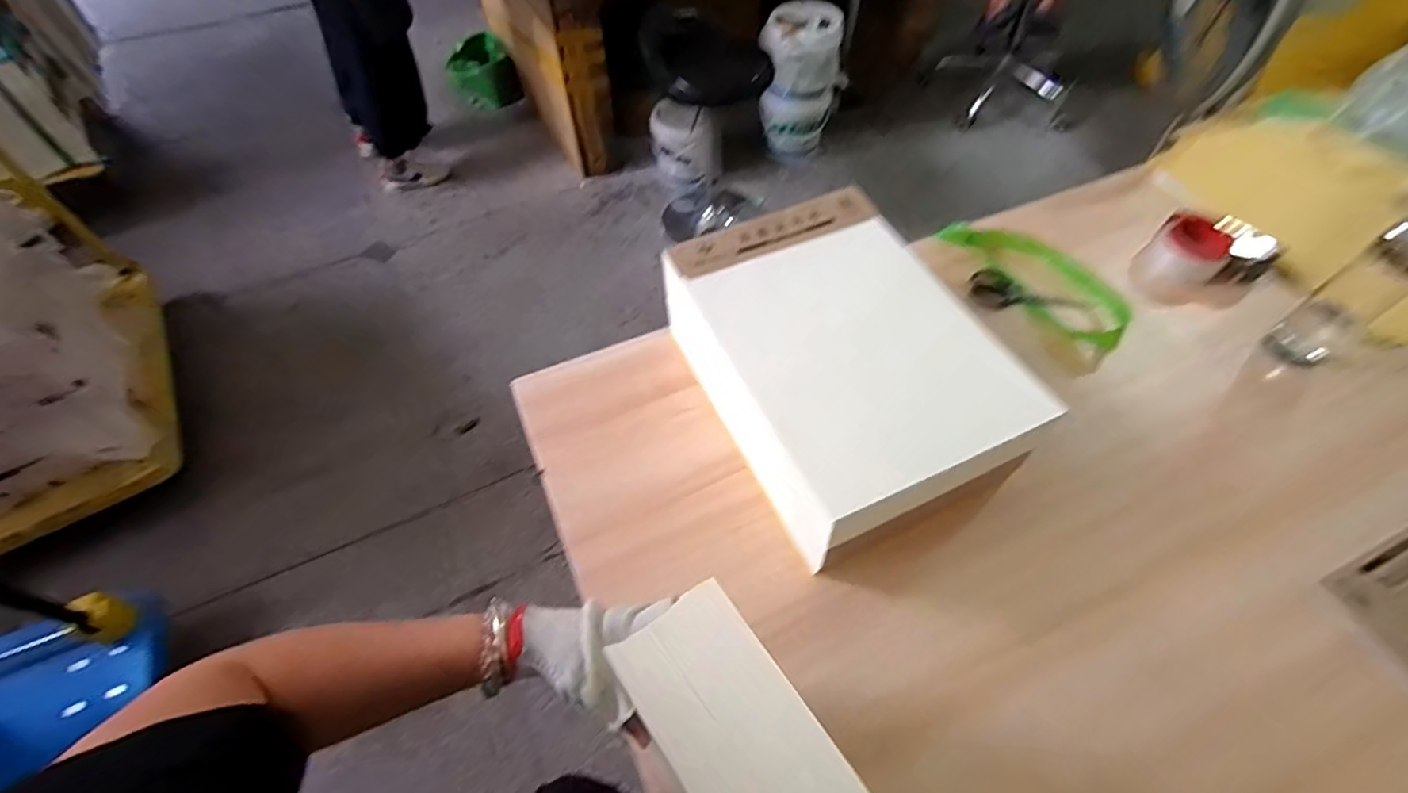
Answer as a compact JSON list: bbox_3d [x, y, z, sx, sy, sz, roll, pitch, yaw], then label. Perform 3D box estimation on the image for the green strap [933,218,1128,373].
[{"bbox_3d":[0.469,-0.171,0.850,0.101,0.029,0.285,-27,59,-17],"label":"green strap"}]

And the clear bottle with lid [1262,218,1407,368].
[{"bbox_3d":[0.785,-0.118,0.731,0.064,0.184,0.071,-25,57,-15],"label":"clear bottle with lid"}]

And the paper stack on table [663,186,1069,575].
[{"bbox_3d":[0.146,-0.033,0.692,0.262,0.160,0.370,-23,58,-15],"label":"paper stack on table"}]

